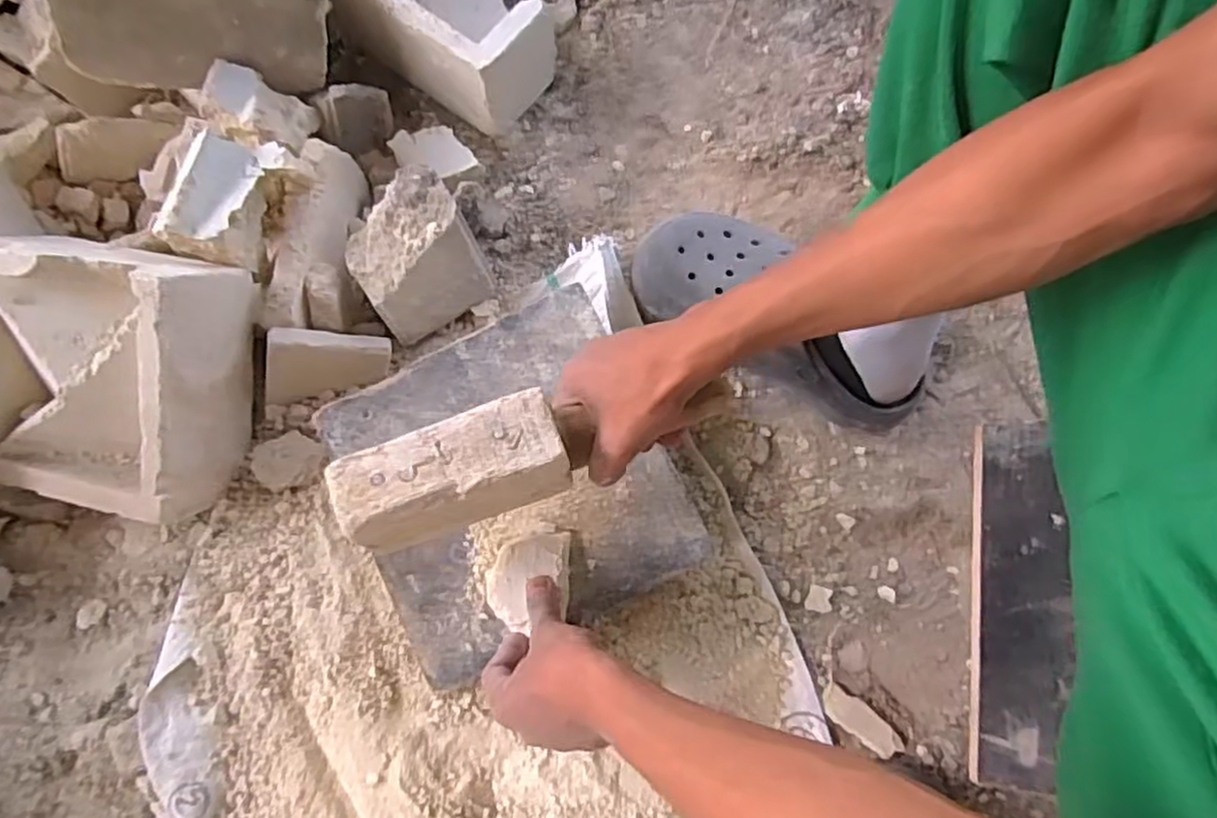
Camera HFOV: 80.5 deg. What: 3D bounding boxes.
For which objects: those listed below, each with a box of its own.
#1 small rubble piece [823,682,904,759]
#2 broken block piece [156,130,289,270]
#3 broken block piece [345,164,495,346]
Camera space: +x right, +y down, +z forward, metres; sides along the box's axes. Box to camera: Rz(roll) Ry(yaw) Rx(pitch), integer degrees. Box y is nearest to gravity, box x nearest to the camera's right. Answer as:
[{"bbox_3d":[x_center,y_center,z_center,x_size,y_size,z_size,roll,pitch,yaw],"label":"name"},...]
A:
[{"bbox_3d":[0.209,0.258,0.591,0.074,0.007,0.026,34,80,9],"label":"small rubble piece"},{"bbox_3d":[-0.318,-0.173,0.591,0.072,0.045,0.097,12,85,-26],"label":"broken block piece"},{"bbox_3d":[-0.169,-0.131,0.643,0.103,0.099,0.101,-31,80,-7],"label":"broken block piece"}]

